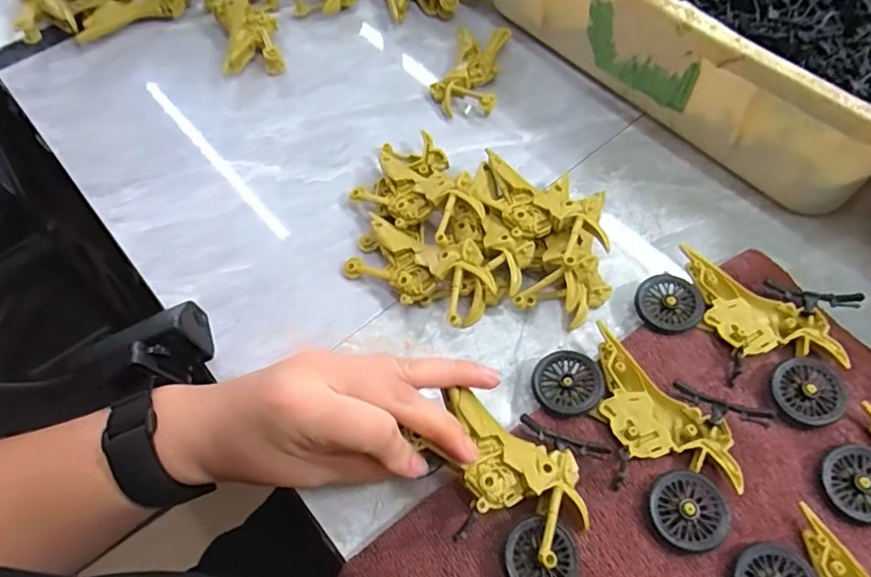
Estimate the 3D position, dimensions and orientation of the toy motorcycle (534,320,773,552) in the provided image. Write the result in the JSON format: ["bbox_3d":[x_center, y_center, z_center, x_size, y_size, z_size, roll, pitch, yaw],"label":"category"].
[{"bbox_3d":[0.107,0.071,0.303,0.113,0.021,0.074,34,65,20],"label":"toy motorcycle"}]

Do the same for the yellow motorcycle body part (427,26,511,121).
[{"bbox_3d":[0.028,-0.176,0.459,0.050,0.018,0.089,9,59,7],"label":"yellow motorcycle body part"}]

